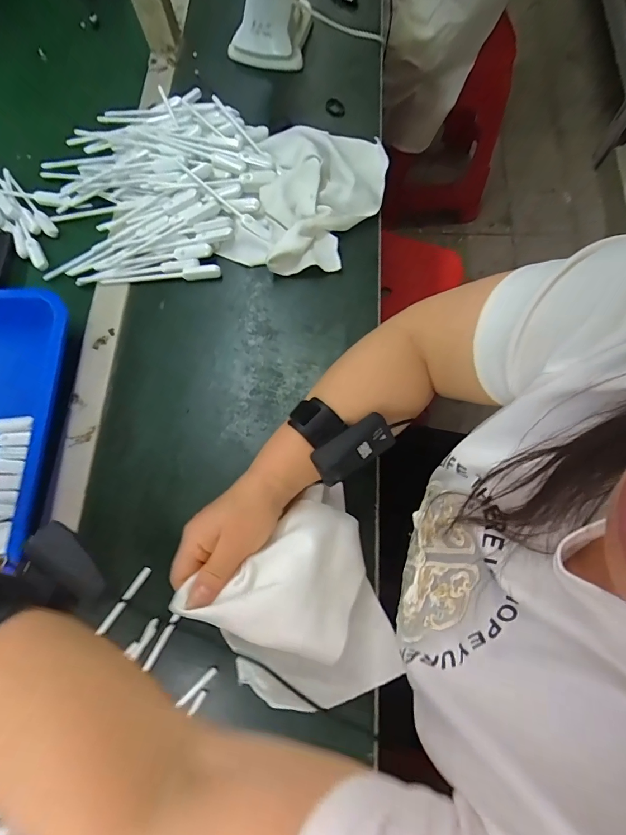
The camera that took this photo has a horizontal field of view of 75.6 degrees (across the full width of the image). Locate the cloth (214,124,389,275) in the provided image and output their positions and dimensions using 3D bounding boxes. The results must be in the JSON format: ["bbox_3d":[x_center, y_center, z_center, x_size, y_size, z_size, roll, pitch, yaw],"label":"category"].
[{"bbox_3d":[-0.003,-0.266,0.483,0.153,0.035,0.214,20,75,8],"label":"cloth"}]

